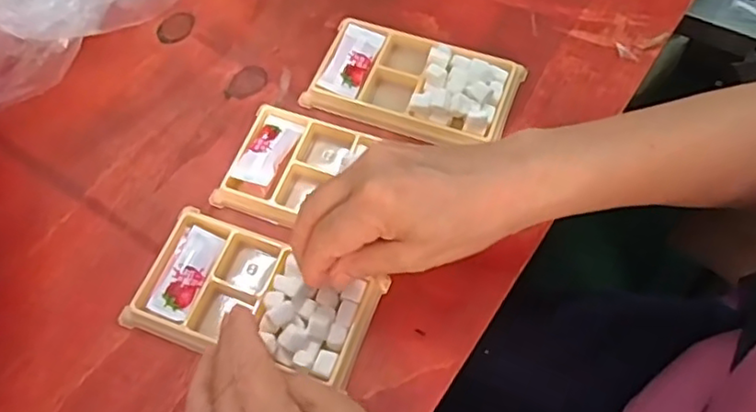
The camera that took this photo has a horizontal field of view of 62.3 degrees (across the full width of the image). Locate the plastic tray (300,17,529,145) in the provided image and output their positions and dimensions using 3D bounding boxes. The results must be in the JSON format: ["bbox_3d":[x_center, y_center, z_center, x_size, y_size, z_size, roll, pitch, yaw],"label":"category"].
[{"bbox_3d":[0.026,-0.086,0.430,0.133,0.021,0.076,18,66,11],"label":"plastic tray"}]

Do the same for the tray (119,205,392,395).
[{"bbox_3d":[-0.071,0.053,0.362,0.134,0.019,0.076,18,66,11],"label":"tray"}]

